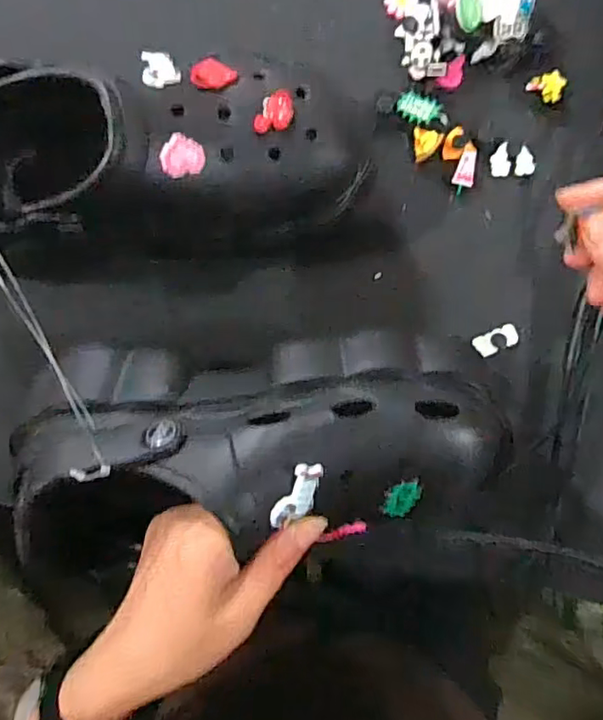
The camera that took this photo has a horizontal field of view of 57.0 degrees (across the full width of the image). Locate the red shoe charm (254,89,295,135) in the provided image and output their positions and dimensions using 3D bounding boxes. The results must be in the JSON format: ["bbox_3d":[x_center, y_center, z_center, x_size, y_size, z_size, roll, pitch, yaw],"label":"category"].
[{"bbox_3d":[-0.014,-0.139,0.314,0.018,0.007,0.030,23,84,-3],"label":"red shoe charm"}]

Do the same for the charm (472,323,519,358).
[{"bbox_3d":[0.139,-0.014,0.393,0.032,0.011,0.016,-23,88,-7],"label":"charm"}]

